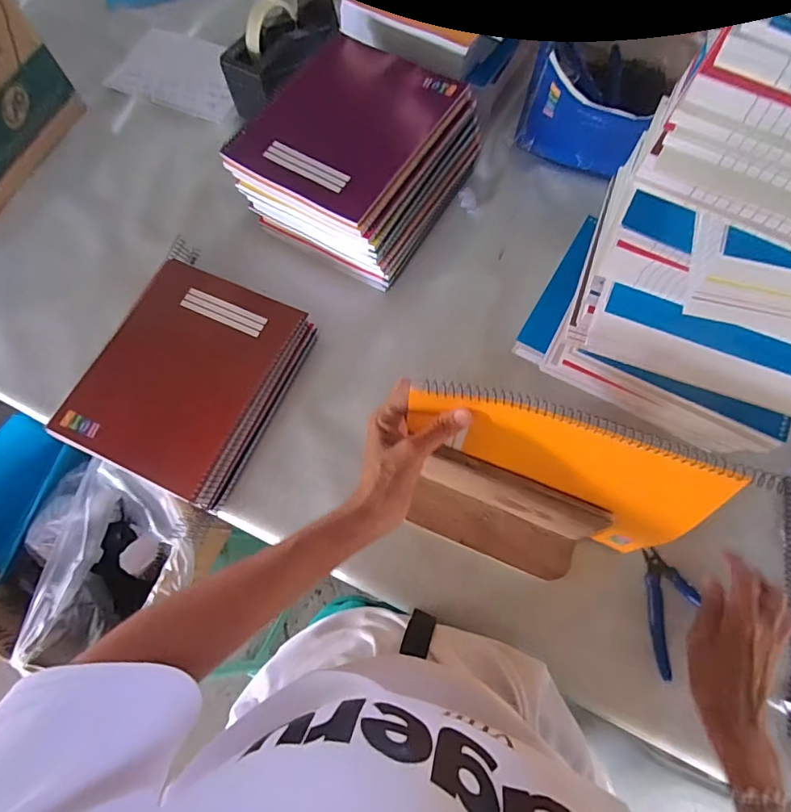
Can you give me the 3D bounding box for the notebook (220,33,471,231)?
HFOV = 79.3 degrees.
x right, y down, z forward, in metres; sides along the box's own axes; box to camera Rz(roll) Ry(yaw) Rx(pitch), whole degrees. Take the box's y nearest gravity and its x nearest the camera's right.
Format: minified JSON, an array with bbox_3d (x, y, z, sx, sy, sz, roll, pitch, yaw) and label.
[{"bbox_3d":[-0.055,-0.339,0.572,0.192,0.013,0.240,34,80,8],"label":"notebook"}]

